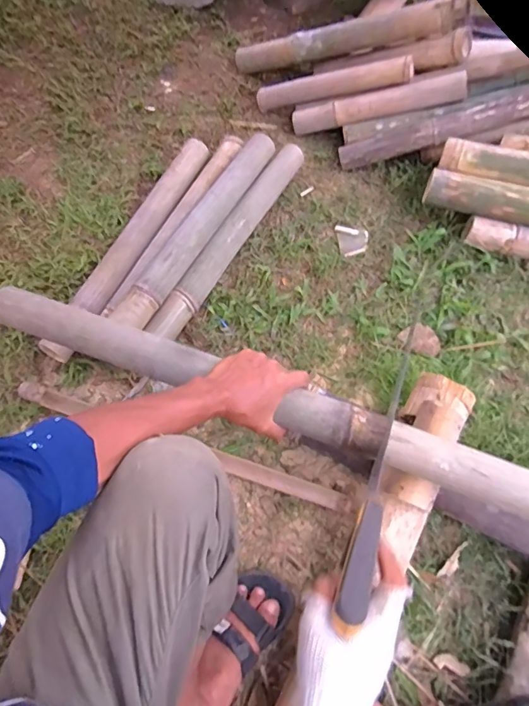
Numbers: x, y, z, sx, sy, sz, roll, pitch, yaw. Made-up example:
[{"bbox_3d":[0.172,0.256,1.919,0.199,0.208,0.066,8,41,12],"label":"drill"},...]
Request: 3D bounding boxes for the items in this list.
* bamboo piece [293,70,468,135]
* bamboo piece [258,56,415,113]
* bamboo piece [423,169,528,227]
[{"bbox_3d":[0.264,-0.598,1.087,0.407,0.050,0.057,0,64,25],"label":"bamboo piece"},{"bbox_3d":[0.162,-0.669,1.125,0.401,0.044,0.059,6,63,29],"label":"bamboo piece"},{"bbox_3d":[0.557,-0.303,0.929,0.435,0.062,0.056,15,63,8],"label":"bamboo piece"}]

